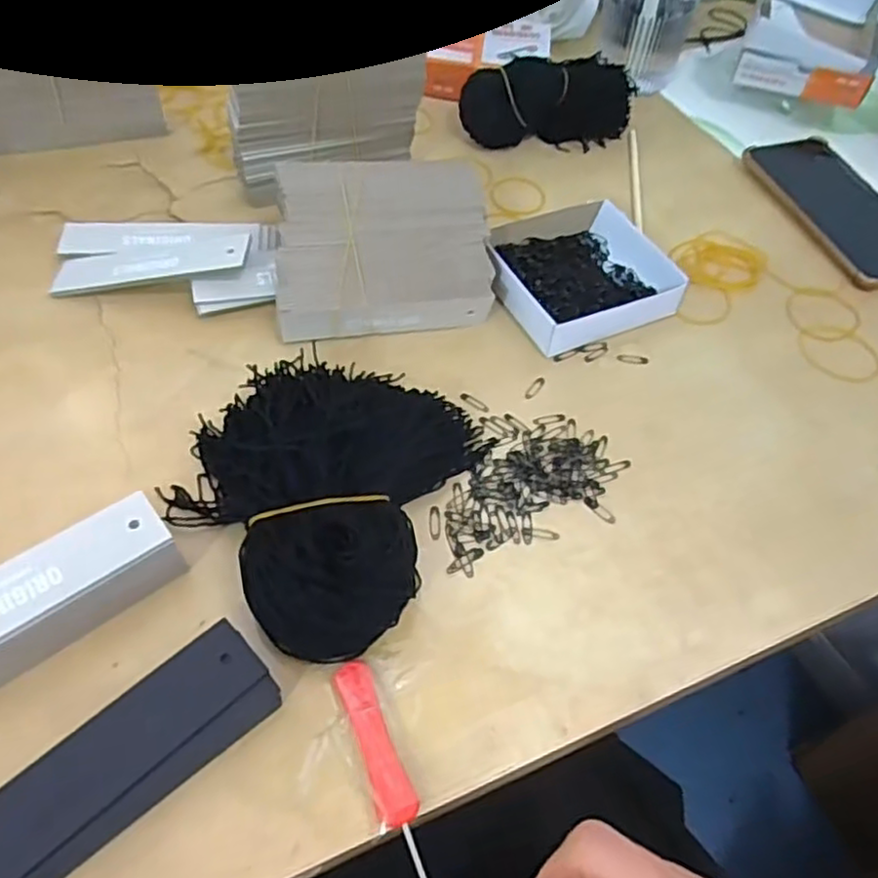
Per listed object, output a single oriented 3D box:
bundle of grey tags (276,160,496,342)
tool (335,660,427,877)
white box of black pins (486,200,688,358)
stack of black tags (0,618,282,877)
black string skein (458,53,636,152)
[{"bbox_3d":[-0.035,-0.119,0.434,0.133,0.060,0.104,-8,53,-12],"label":"bundle of grey tags"},{"bbox_3d":[-0.019,0.136,0.271,0.015,0.004,0.102,-16,56,-18],"label":"tool"},{"bbox_3d":[0.089,-0.113,0.463,0.111,0.028,0.108,-23,58,-22],"label":"white box of black pins"},{"bbox_3d":[-0.124,0.126,0.263,0.125,0.019,0.040,-34,62,-27],"label":"stack of black tags"},{"bbox_3d":[0.095,-0.281,0.574,0.146,0.056,0.052,-15,55,-17],"label":"black string skein"}]

